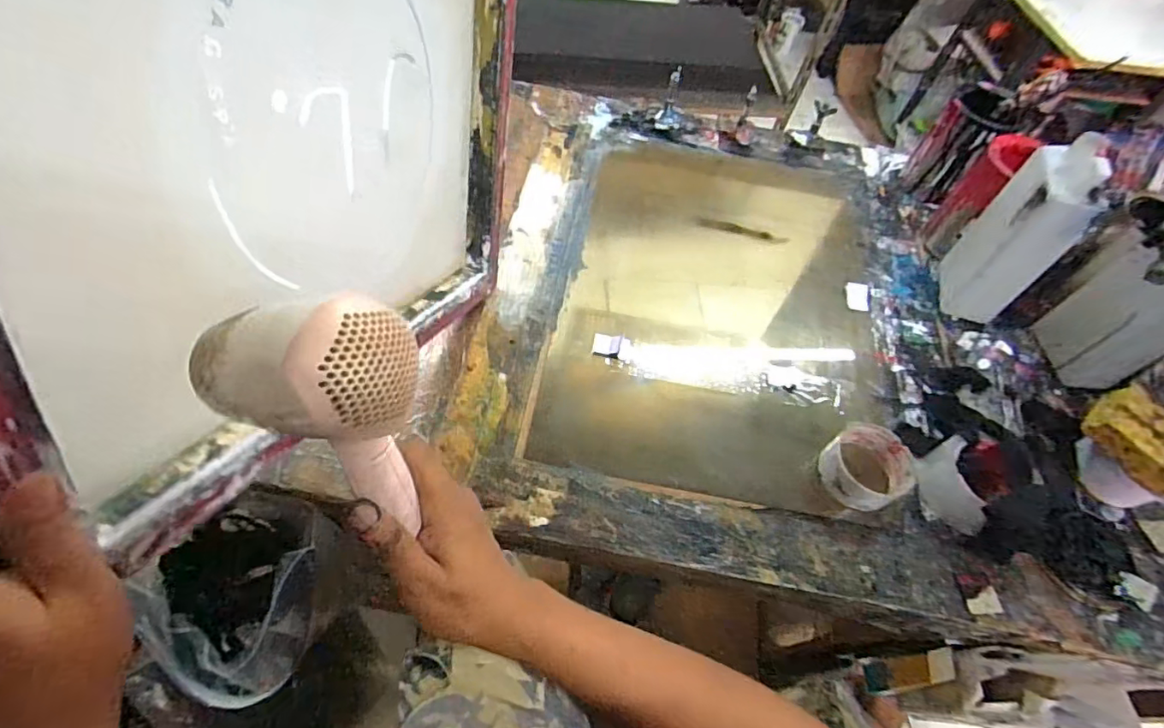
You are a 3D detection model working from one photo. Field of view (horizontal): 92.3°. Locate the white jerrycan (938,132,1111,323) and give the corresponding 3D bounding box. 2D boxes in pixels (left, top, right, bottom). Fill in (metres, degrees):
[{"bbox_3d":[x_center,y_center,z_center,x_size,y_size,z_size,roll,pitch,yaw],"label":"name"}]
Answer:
[{"bbox_3d":[0.513,-0.148,0.669,0.055,0.231,0.106,14,57,3],"label":"white jerrycan"}]

